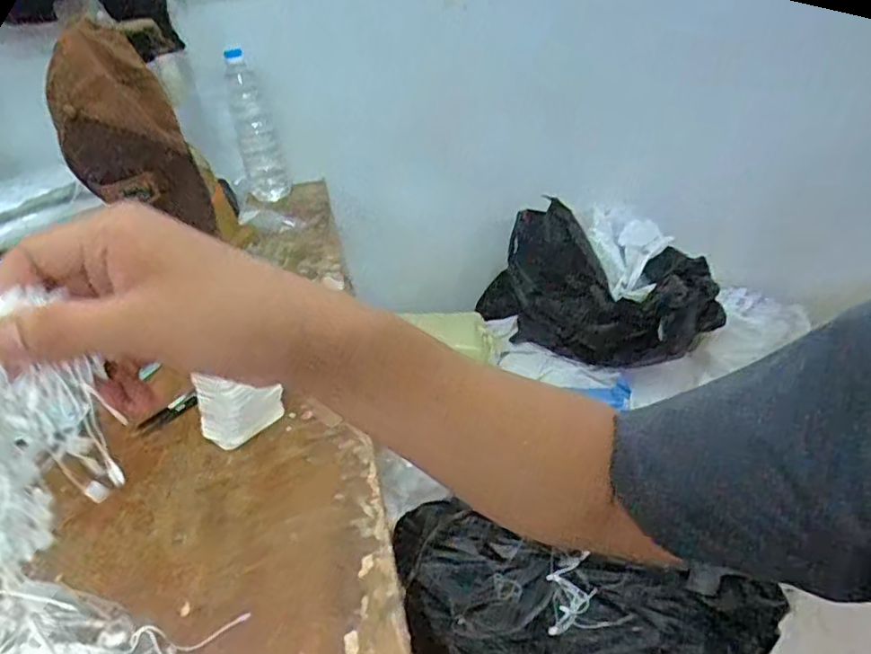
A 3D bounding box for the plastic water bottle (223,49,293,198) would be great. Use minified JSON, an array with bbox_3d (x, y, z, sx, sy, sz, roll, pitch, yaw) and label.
[{"bbox_3d":[-0.335,-0.361,1.164,0.074,0.271,0.061,-16,32,-13],"label":"plastic water bottle"}]

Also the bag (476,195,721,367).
[{"bbox_3d":[0.354,-0.102,1.324,0.448,0.267,0.328,12,36,29],"label":"bag"}]

